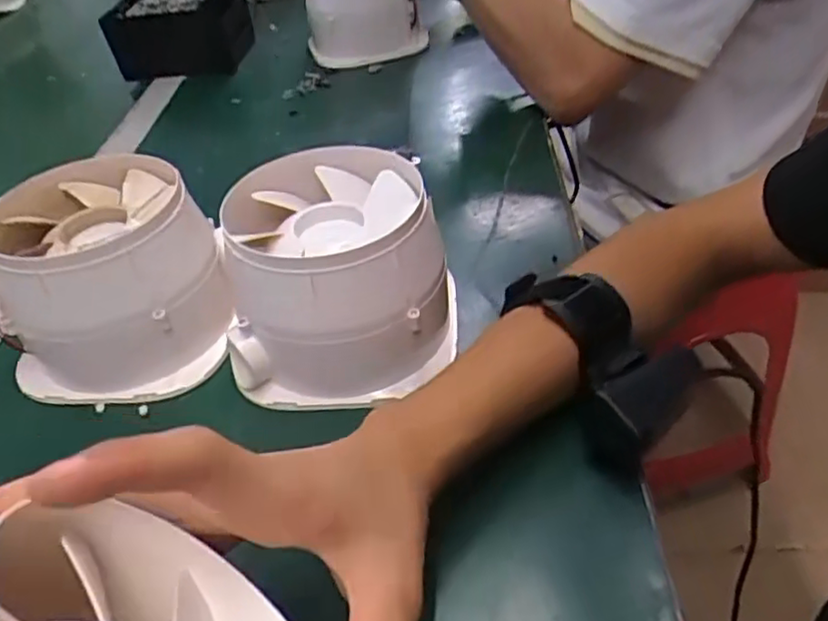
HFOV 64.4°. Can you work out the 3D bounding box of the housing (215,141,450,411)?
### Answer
[{"bbox_3d":[-0.042,-0.021,0.389,0.125,0.096,0.125,-4,41,4],"label":"housing"}]

